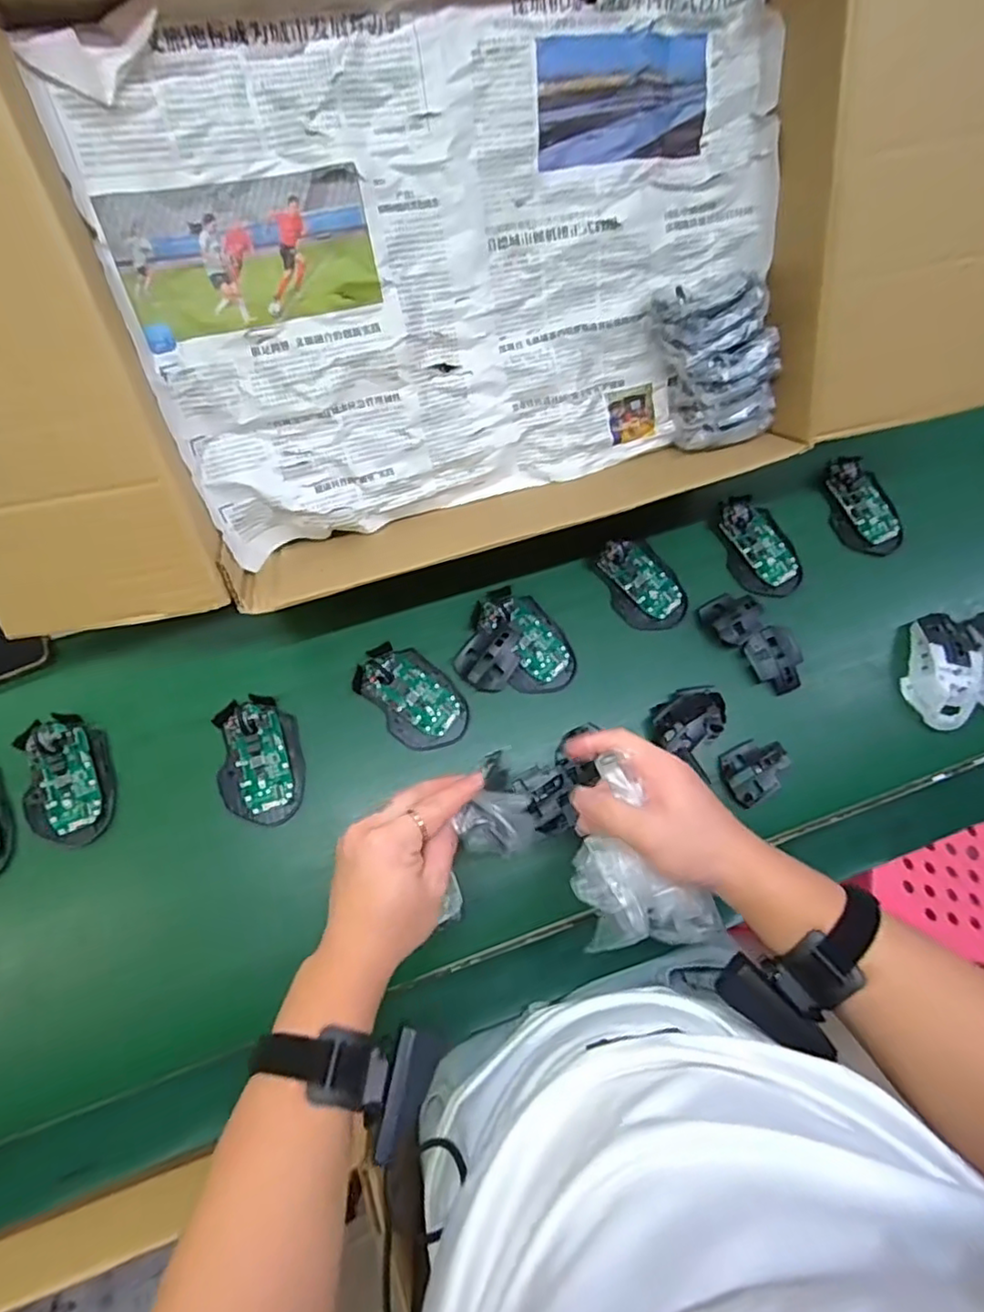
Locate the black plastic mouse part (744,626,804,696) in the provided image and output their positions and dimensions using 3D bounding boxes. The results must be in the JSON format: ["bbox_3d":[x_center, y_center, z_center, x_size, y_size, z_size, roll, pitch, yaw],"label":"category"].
[{"bbox_3d":[0.285,0.005,0.626,0.052,0.025,0.064,-26,76,-8],"label":"black plastic mouse part"}]

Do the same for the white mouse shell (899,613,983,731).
[{"bbox_3d":[0.452,0.015,0.630,0.075,0.045,0.118,-3,74,-2],"label":"white mouse shell"}]

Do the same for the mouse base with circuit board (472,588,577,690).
[{"bbox_3d":[0.034,-0.017,0.613,0.070,0.020,0.113,-31,77,-9],"label":"mouse base with circuit board"}]

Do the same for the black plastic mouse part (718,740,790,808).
[{"bbox_3d":[0.252,0.111,0.601,0.065,0.027,0.051,-26,76,-8],"label":"black plastic mouse part"}]

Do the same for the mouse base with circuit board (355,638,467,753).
[{"bbox_3d":[-0.076,0.037,0.591,0.071,0.025,0.113,-41,79,-11],"label":"mouse base with circuit board"}]

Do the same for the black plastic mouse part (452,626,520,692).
[{"bbox_3d":[-0.001,0.000,0.604,0.054,0.017,0.064,36,77,9],"label":"black plastic mouse part"}]

